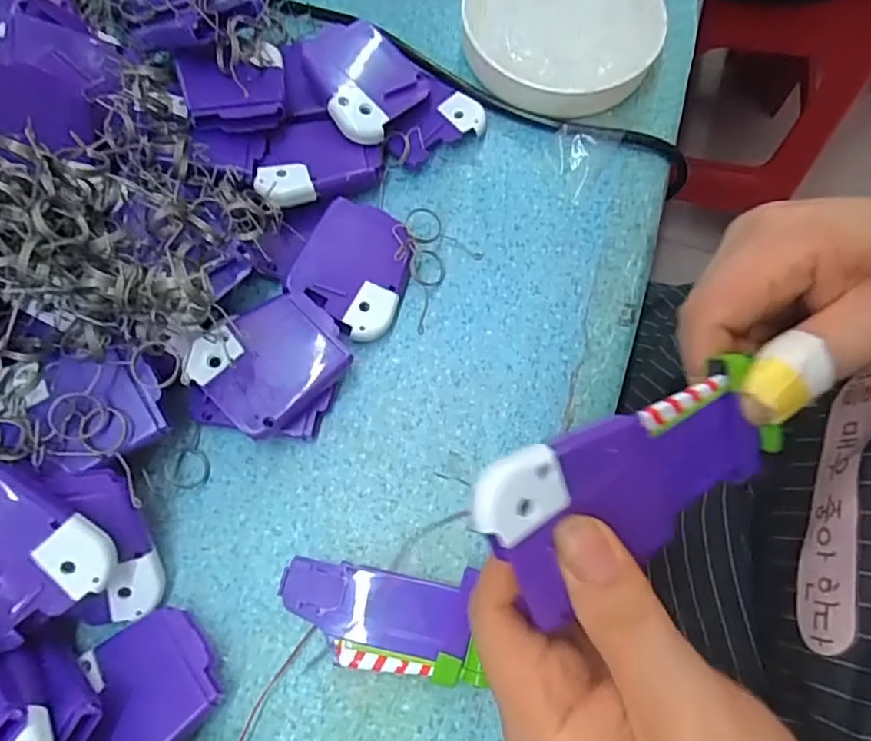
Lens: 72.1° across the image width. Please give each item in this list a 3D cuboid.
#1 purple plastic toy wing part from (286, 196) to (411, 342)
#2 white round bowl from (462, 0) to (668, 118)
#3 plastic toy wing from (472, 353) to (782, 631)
[{"bbox_3d":[-0.037,-0.050,0.283,0.050,0.005,0.062,27,71,-6],"label":"purple plastic toy wing part"},{"bbox_3d":[0.068,-0.186,0.322,0.101,0.029,0.102,0,71,-1],"label":"white round bowl"},{"bbox_3d":[0.064,0.034,0.193,0.115,0.014,0.047,-20,99,-26],"label":"plastic toy wing"}]

